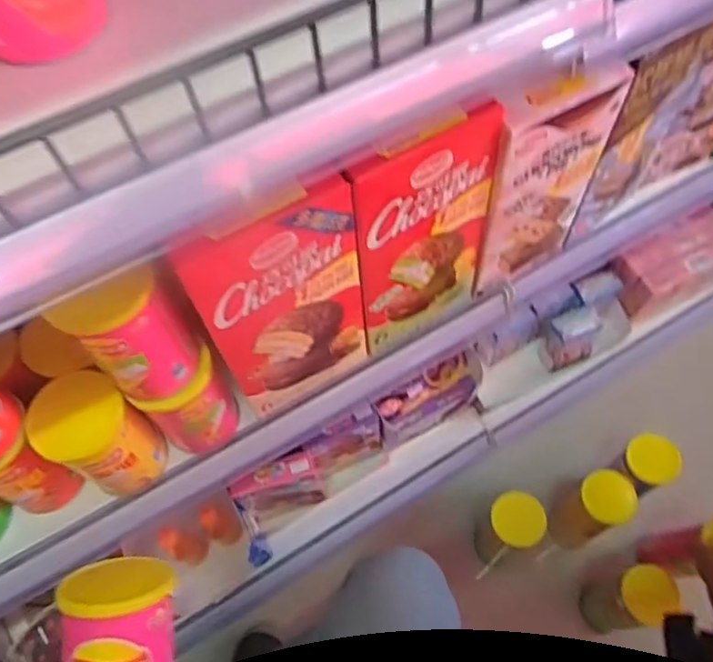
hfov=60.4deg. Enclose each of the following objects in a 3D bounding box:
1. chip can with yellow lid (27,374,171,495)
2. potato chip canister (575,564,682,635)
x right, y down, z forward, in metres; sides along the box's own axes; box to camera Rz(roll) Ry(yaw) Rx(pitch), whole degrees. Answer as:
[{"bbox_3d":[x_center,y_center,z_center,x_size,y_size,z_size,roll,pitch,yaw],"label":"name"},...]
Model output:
[{"bbox_3d":[-0.205,0.084,0.494,0.066,0.121,0.064,-1,62,2],"label":"chip can with yellow lid"},{"bbox_3d":[0.363,0.371,0.843,0.065,0.215,0.060,-1,62,2],"label":"potato chip canister"}]

